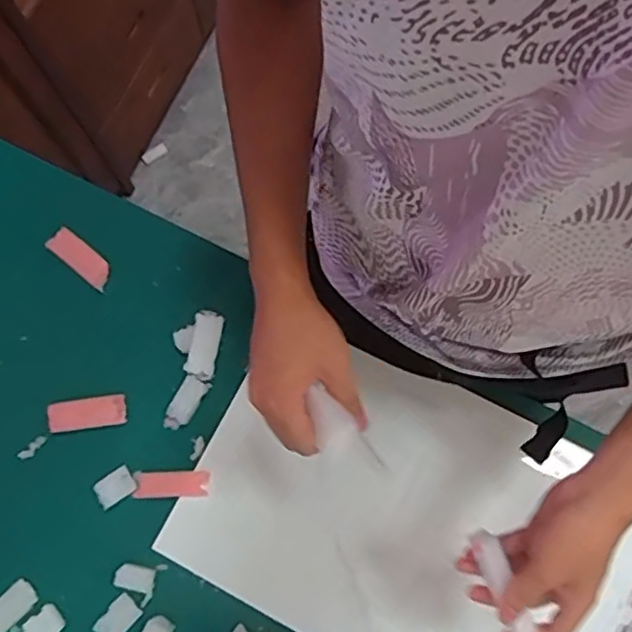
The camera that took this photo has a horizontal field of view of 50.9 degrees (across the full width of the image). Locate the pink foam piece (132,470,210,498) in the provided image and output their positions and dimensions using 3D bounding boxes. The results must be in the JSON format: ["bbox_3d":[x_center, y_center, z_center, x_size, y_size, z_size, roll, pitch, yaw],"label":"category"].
[{"bbox_3d":[-0.150,0.175,0.688,0.077,0.004,0.024,-2,76,1],"label":"pink foam piece"}]

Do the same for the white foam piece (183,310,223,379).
[{"bbox_3d":[-0.121,0.030,0.717,0.031,0.011,0.070,12,76,5],"label":"white foam piece"}]

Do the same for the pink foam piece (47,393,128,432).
[{"bbox_3d":[-0.245,0.103,0.708,0.085,0.004,0.031,-8,76,0],"label":"pink foam piece"}]

